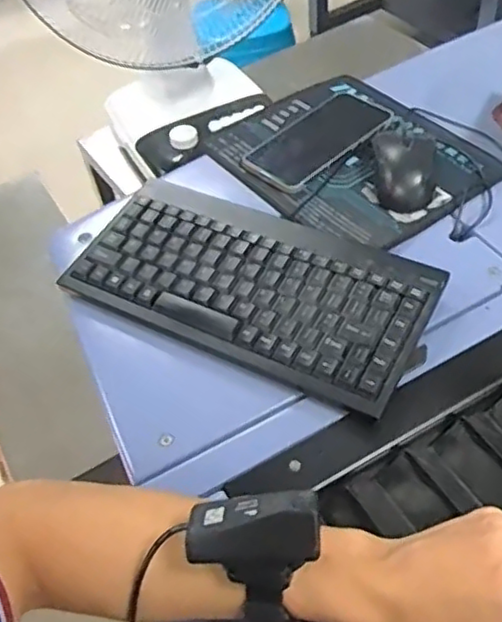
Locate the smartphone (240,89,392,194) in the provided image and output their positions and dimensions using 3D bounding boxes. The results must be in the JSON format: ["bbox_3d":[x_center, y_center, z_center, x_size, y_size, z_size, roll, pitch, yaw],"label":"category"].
[{"bbox_3d":[0.074,-0.181,0.693,0.166,0.016,0.085,-38,58,-22],"label":"smartphone"}]

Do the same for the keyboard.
[{"bbox_3d":[0.000,-0.023,0.555,0.287,0.027,0.144,21,57,20],"label":"keyboard"}]

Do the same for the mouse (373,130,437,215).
[{"bbox_3d":[0.148,-0.141,0.638,0.057,0.035,0.105,2,53,7],"label":"mouse"}]

